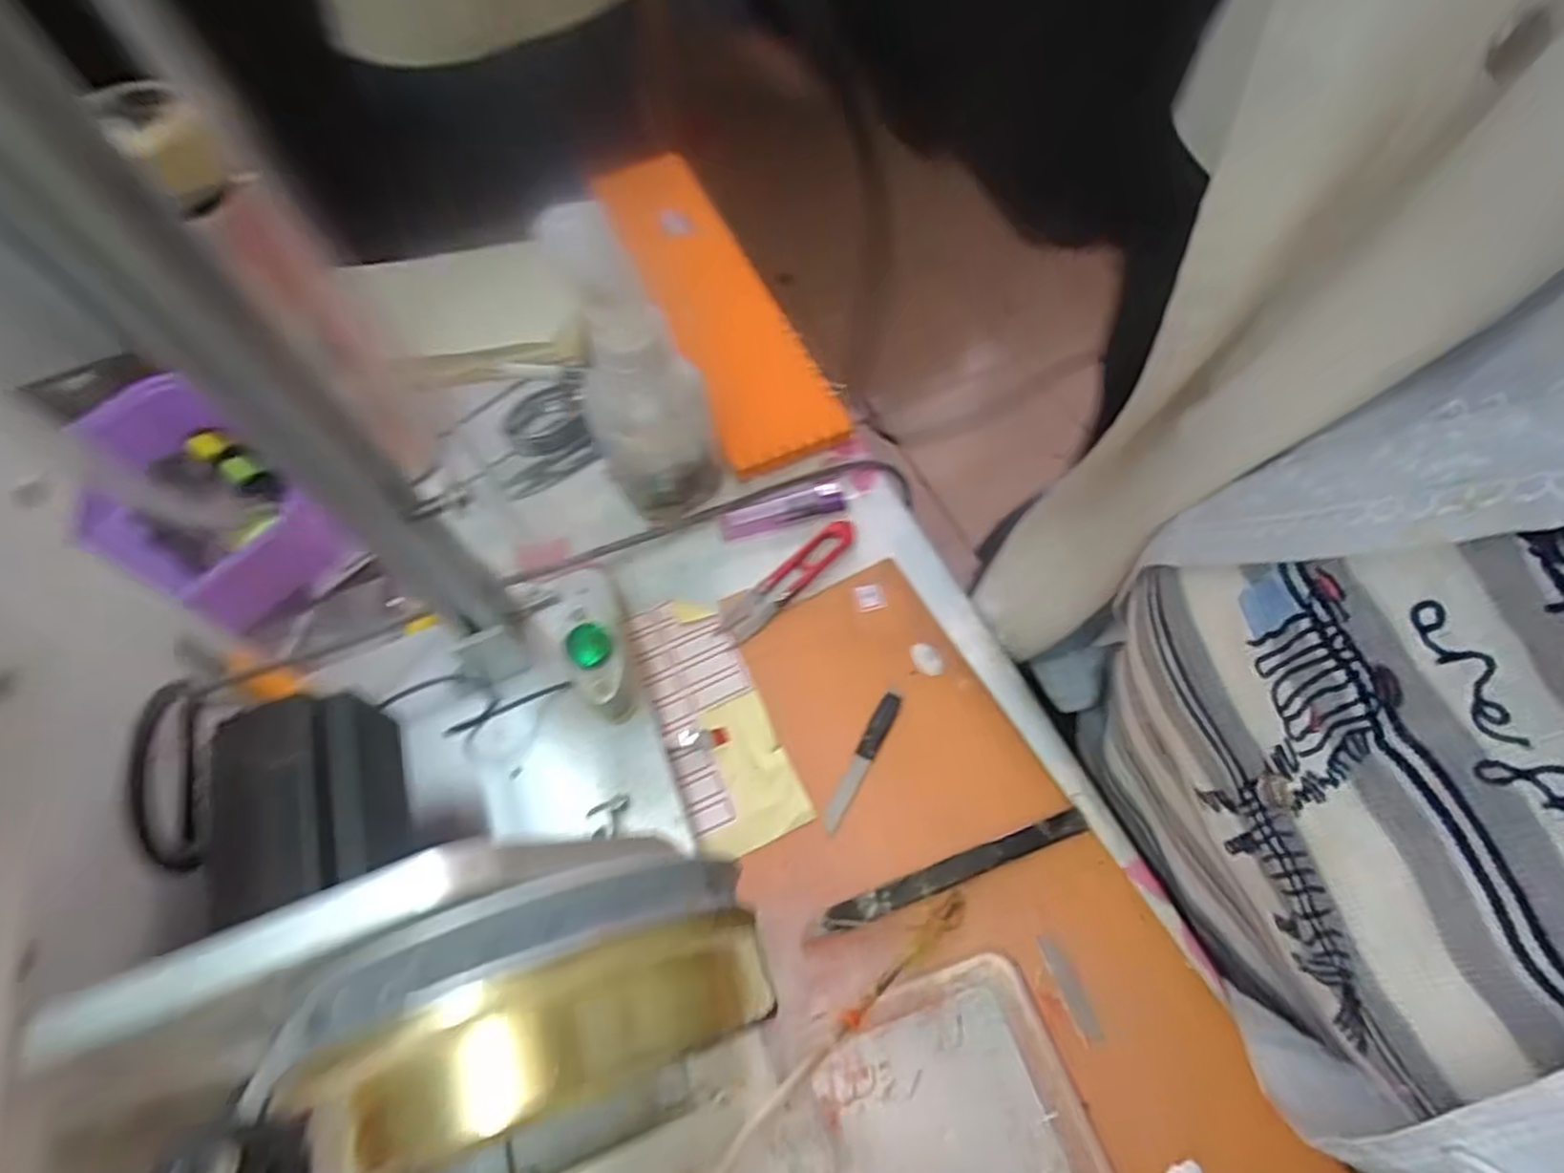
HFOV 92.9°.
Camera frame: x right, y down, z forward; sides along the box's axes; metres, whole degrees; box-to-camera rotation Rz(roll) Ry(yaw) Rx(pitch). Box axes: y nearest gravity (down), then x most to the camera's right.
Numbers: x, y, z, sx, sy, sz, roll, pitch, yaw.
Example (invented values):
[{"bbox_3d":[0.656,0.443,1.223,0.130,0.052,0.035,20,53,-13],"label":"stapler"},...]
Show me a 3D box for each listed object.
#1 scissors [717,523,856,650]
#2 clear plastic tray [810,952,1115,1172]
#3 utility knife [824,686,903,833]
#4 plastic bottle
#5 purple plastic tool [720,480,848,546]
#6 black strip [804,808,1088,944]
[{"bbox_3d":[0.002,-0.005,0.424,0.098,0.009,0.022,-41,64,-18],"label":"scissors"},{"bbox_3d":[0.067,0.214,0.290,0.103,0.014,0.104,-19,59,-6],"label":"clear plastic tray"},{"bbox_3d":[0.041,0.084,0.371,0.010,0.004,0.078,24,64,19],"label":"utility knife"},{"bbox_3d":[-0.076,-0.114,0.395,0.066,0.176,0.069,-20,59,-6],"label":"plastic bottle"},{"bbox_3d":[0.001,-0.046,0.444,0.076,0.007,0.021,-20,59,-6],"label":"purple plastic tool"},{"bbox_3d":[0.074,0.129,0.336,0.135,0.009,0.012,-20,59,-6],"label":"black strip"}]

